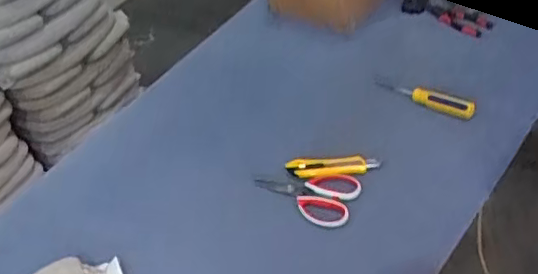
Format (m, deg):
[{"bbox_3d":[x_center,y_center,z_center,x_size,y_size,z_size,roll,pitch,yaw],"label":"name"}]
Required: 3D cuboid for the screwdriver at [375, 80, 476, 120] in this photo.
[{"bbox_3d":[0.283,-0.073,1.042,0.181,0.022,0.036,17,52,31],"label":"screwdriver"}]

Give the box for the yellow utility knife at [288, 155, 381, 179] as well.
[{"bbox_3d":[0.110,0.048,0.979,0.158,0.024,0.036,-4,41,4],"label":"yellow utility knife"}]

